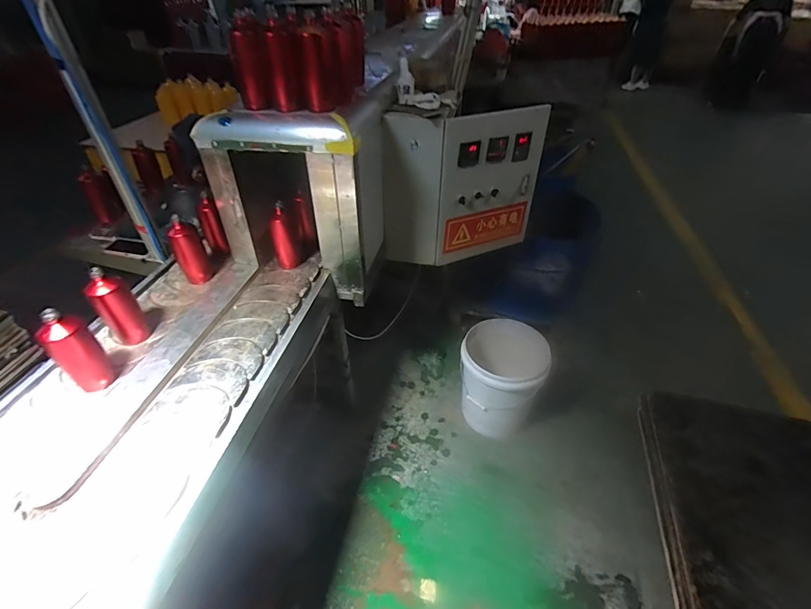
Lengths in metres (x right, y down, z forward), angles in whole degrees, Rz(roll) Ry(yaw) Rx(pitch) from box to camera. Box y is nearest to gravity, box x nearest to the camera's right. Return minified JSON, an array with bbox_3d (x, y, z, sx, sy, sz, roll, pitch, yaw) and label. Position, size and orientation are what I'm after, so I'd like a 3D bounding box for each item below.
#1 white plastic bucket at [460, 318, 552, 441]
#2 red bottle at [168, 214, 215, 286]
[{"bbox_3d":[0.356,0.275,1.541,0.304,0.323,0.337,7,48,12],"label":"white plastic bucket"},{"bbox_3d":[-0.618,-0.157,1.169,0.079,0.187,0.087,-26,50,-18],"label":"red bottle"}]

